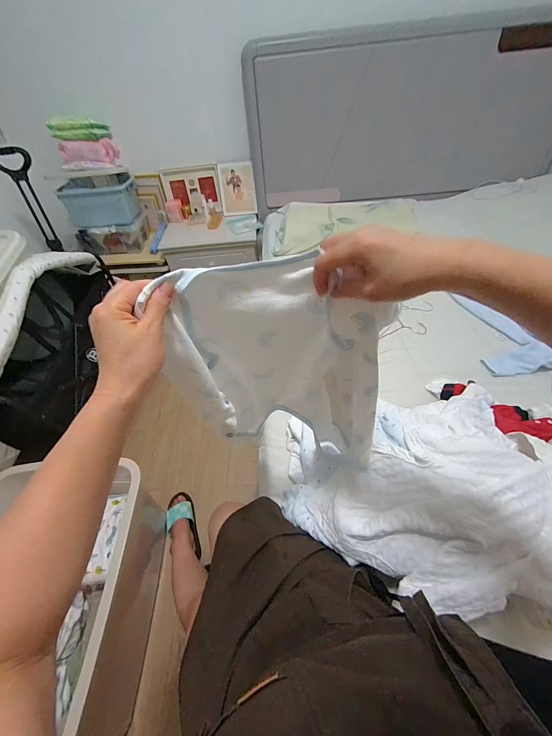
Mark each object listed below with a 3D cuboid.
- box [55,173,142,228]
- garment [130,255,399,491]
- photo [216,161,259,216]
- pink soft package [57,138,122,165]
[{"bbox_3d":[-0.905,-0.888,1.498,0.323,0.186,0.253,-7,50,0],"label":"box"},{"bbox_3d":[0.023,0.055,0.433,0.270,0.438,0.079,-5,50,1],"label":"garment"},{"bbox_3d":[-0.209,-0.978,1.564,0.193,0.244,0.015,-2,25,7],"label":"photo"},{"bbox_3d":[-0.903,-1.059,1.400,0.244,0.103,0.149,-3,50,3],"label":"pink soft package"}]

